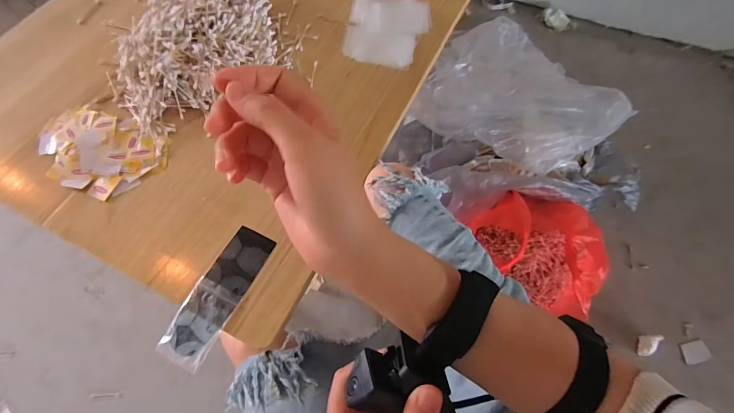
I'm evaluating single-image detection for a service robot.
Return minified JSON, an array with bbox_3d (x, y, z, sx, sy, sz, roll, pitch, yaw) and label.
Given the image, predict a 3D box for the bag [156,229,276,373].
[{"bbox_3d":[-0.196,0.114,0.477,0.062,0.012,0.185,25,67,12],"label":"bag"}]

